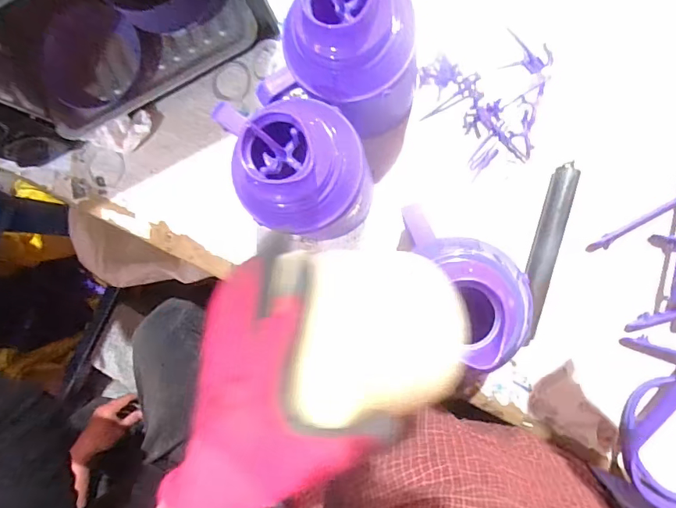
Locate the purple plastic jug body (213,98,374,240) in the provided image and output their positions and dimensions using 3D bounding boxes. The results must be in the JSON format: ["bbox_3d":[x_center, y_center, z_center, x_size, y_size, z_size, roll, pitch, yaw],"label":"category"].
[{"bbox_3d":[-0.034,-0.094,0.544,0.130,0.255,0.139,0,89,9],"label":"purple plastic jug body"}]

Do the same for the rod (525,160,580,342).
[{"bbox_3d":[0.272,-0.004,0.605,0.032,0.031,0.235,14,91,9],"label":"rod"}]

